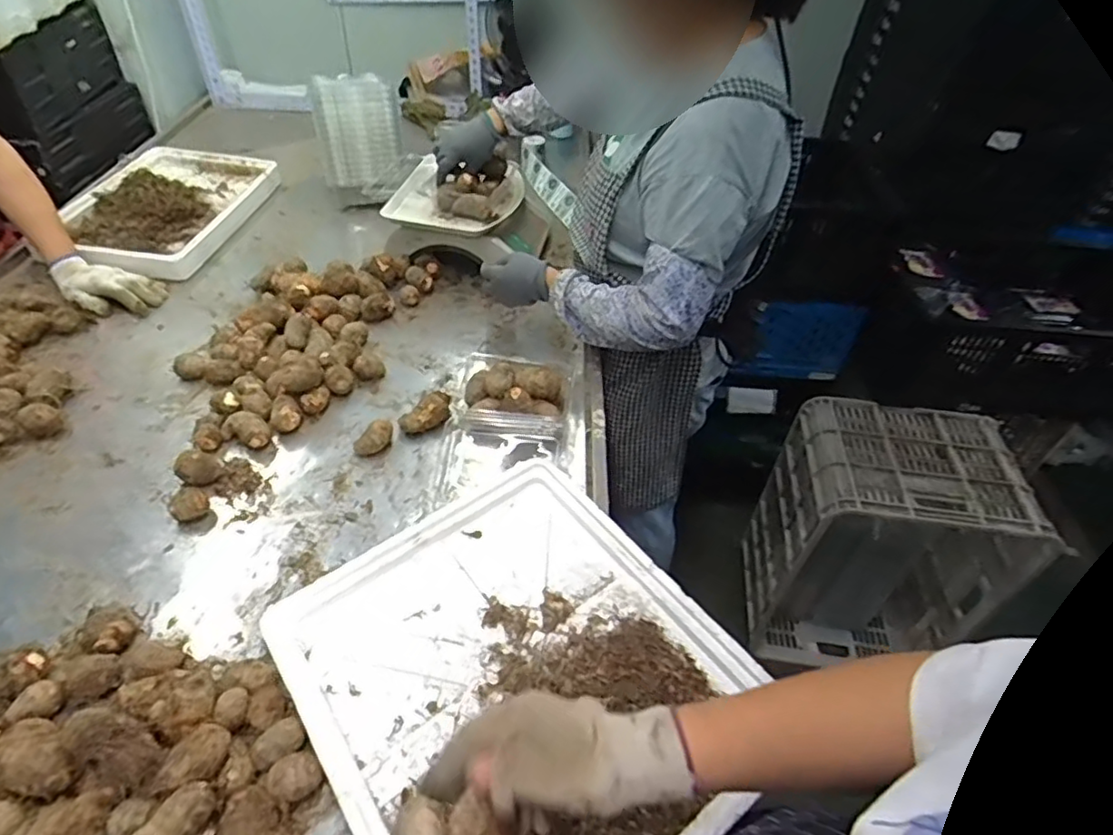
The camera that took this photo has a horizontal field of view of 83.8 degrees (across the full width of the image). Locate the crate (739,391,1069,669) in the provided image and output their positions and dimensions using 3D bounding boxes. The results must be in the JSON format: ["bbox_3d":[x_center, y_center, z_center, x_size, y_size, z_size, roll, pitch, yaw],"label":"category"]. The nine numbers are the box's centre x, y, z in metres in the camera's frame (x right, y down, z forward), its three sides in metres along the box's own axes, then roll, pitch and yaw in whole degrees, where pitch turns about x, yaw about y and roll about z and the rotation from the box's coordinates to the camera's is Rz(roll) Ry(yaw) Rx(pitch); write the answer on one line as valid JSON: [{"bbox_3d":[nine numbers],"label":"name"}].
[{"bbox_3d":[0.736,0.307,1.465,0.444,0.606,0.334,9,44,5],"label":"crate"}]

